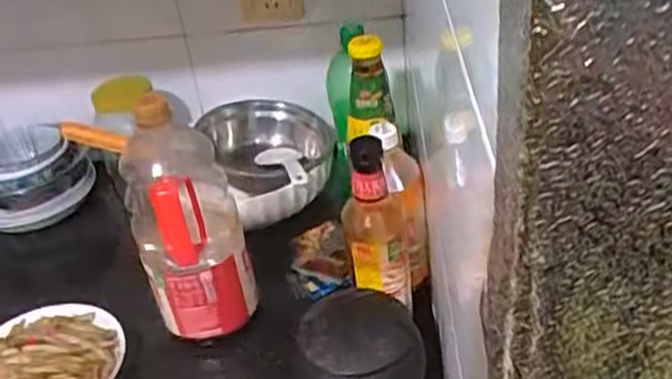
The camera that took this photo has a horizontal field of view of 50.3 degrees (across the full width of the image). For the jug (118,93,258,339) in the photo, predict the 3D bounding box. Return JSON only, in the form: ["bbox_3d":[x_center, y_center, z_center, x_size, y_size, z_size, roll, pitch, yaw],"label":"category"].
[{"bbox_3d":[-0.166,0.026,0.791,0.110,0.256,0.150,-13,36,-8],"label":"jug"}]

